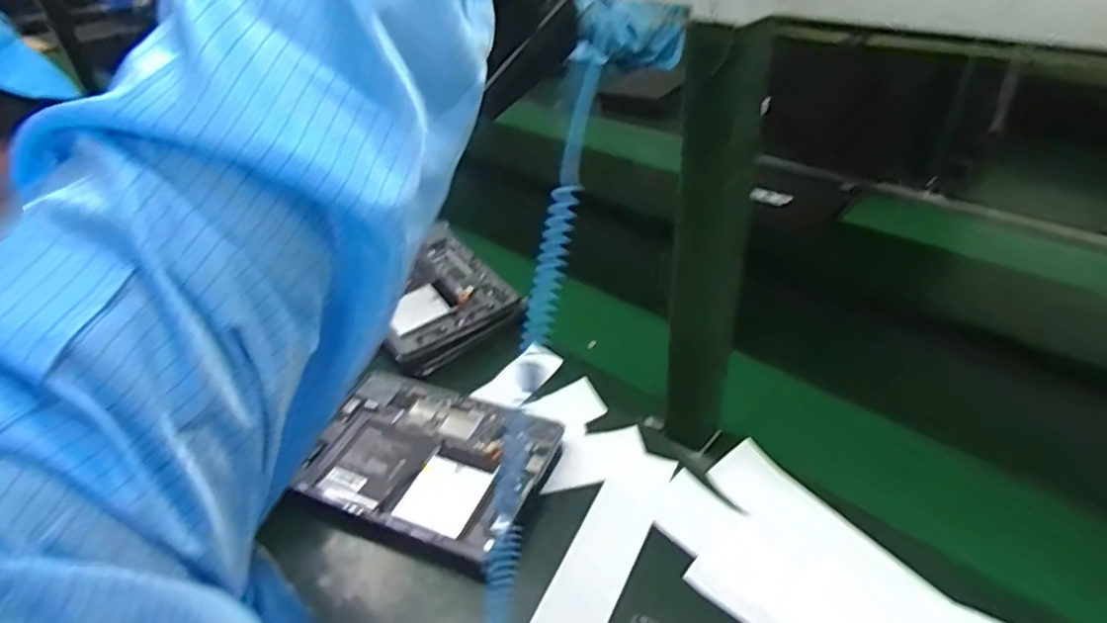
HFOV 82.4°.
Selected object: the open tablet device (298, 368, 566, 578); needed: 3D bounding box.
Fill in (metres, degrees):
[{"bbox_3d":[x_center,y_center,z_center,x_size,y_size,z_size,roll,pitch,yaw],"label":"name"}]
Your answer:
[{"bbox_3d":[-0.129,0.156,0.656,0.239,0.031,0.174,12,40,24],"label":"open tablet device"}]

